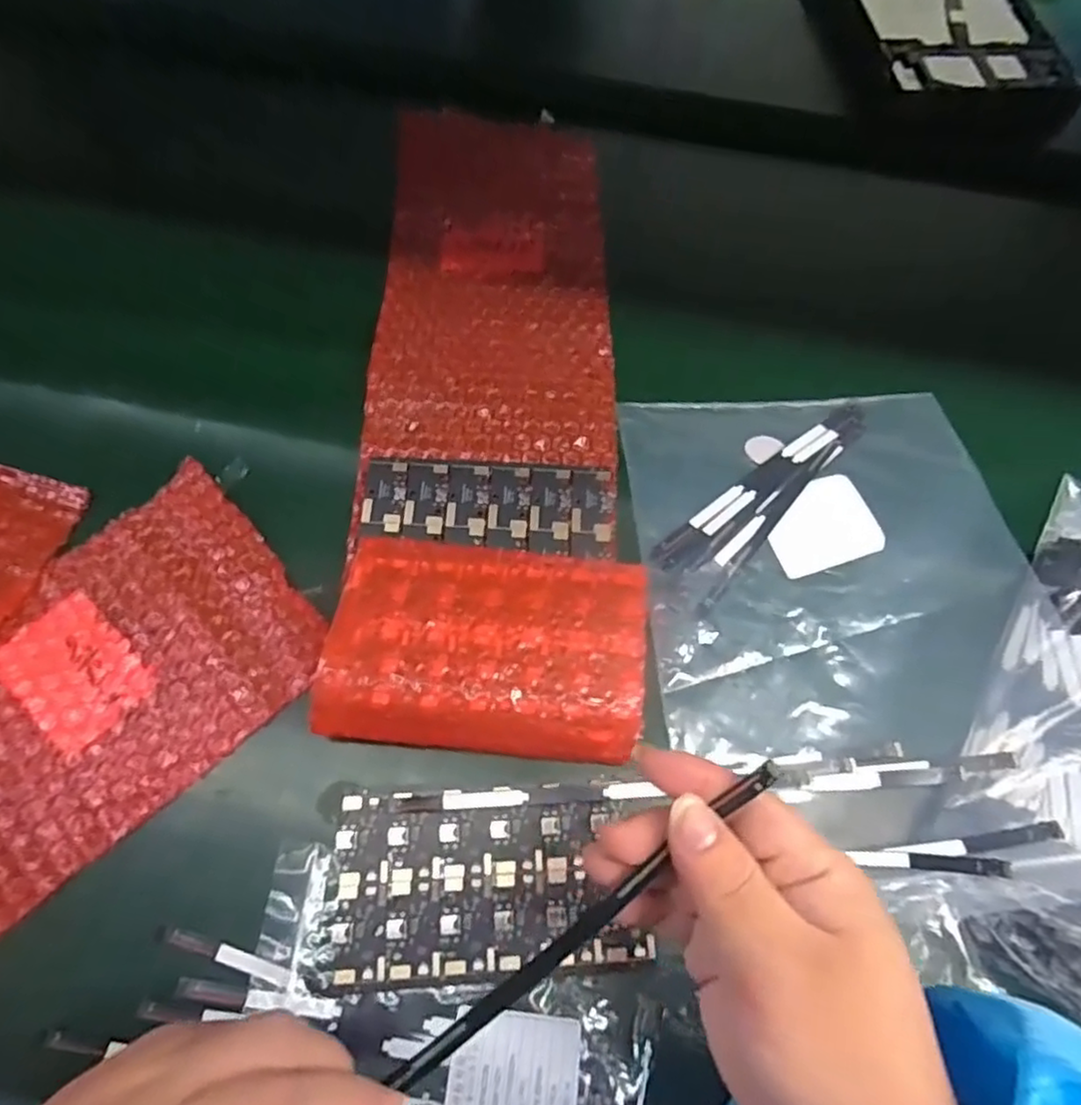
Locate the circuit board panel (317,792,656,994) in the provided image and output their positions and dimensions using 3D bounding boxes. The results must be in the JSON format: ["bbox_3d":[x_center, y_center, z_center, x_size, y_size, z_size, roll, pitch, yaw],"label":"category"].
[{"bbox_3d":[-0.024,0.146,0.290,0.132,0.004,0.073,2,67,-2],"label":"circuit board panel"}]

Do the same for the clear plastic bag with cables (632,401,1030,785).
[{"bbox_3d":[0.153,0.002,0.359,0.195,0.010,0.212,-3,67,-4],"label":"clear plastic bag with cables"}]

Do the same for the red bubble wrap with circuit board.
[{"bbox_3d":[-0.025,-0.109,0.397,0.143,0.030,0.438,1,62,-2],"label":"red bubble wrap with circuit board"}]

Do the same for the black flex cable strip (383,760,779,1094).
[{"bbox_3d":[0.014,0.113,0.203,0.146,0.004,0.007,-41,73,0],"label":"black flex cable strip"}]

